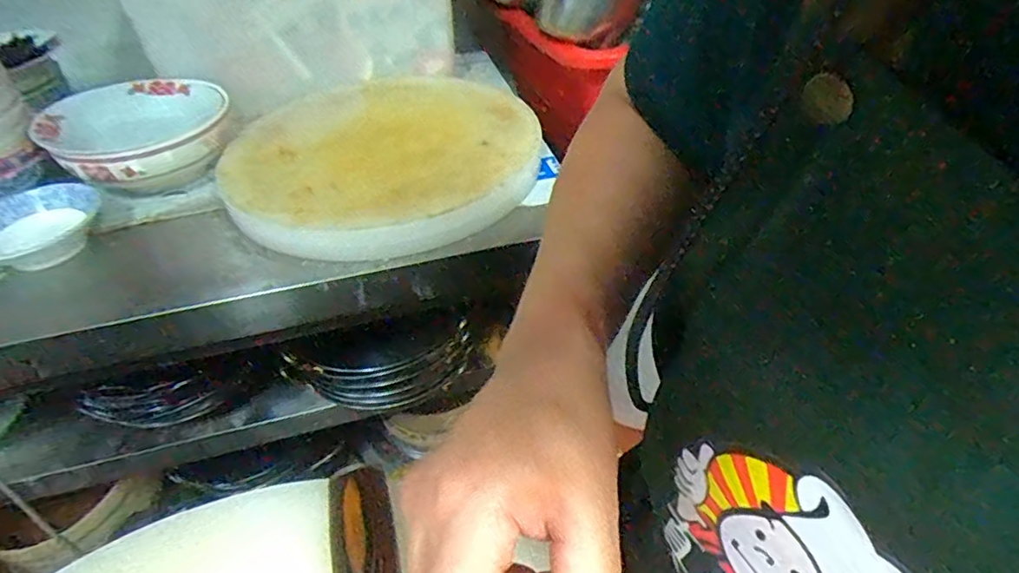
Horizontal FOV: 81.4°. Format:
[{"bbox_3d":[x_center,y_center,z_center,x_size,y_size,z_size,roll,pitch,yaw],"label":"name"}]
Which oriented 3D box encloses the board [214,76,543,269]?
[{"bbox_3d":[-0.160,-0.169,0.752,0.372,0.050,0.390,-1,42,1],"label":"board"}]

